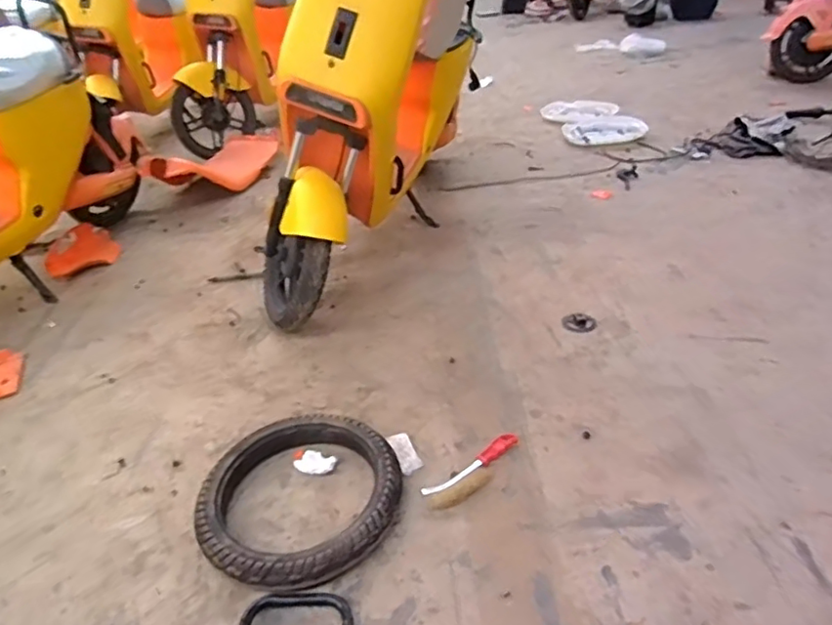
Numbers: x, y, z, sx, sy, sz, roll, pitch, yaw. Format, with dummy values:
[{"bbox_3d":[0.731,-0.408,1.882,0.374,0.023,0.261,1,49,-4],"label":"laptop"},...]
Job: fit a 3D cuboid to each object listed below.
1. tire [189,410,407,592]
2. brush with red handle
[{"bbox_3d":[-0.204,0.328,1.053,0.336,0.065,0.350,-2,34,2],"label":"tire"},{"bbox_3d":[0.113,0.297,1.100,0.219,0.018,0.059,-25,39,-28],"label":"brush with red handle"}]

